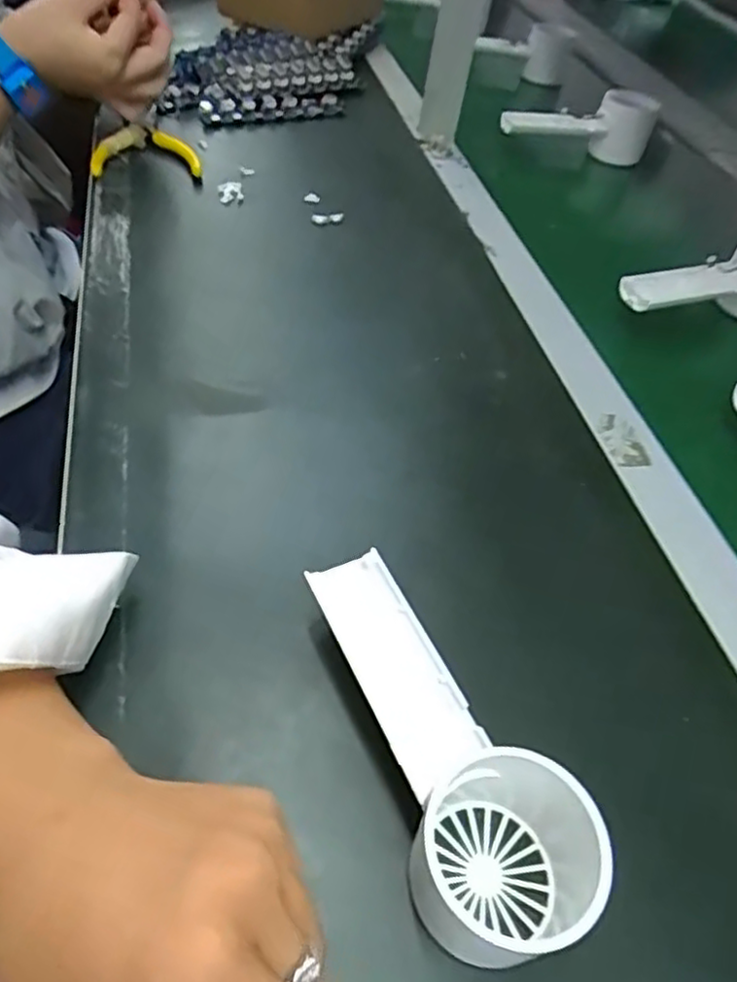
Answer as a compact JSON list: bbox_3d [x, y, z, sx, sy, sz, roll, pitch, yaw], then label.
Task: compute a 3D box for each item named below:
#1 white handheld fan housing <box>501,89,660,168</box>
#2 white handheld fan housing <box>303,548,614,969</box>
[{"bbox_3d":[0.195,-0.340,0.633,0.144,0.055,0.061,9,49,2],"label":"white handheld fan housing"},{"bbox_3d":[0.033,0.091,0.262,0.064,0.059,0.154,-12,50,-16],"label":"white handheld fan housing"}]

